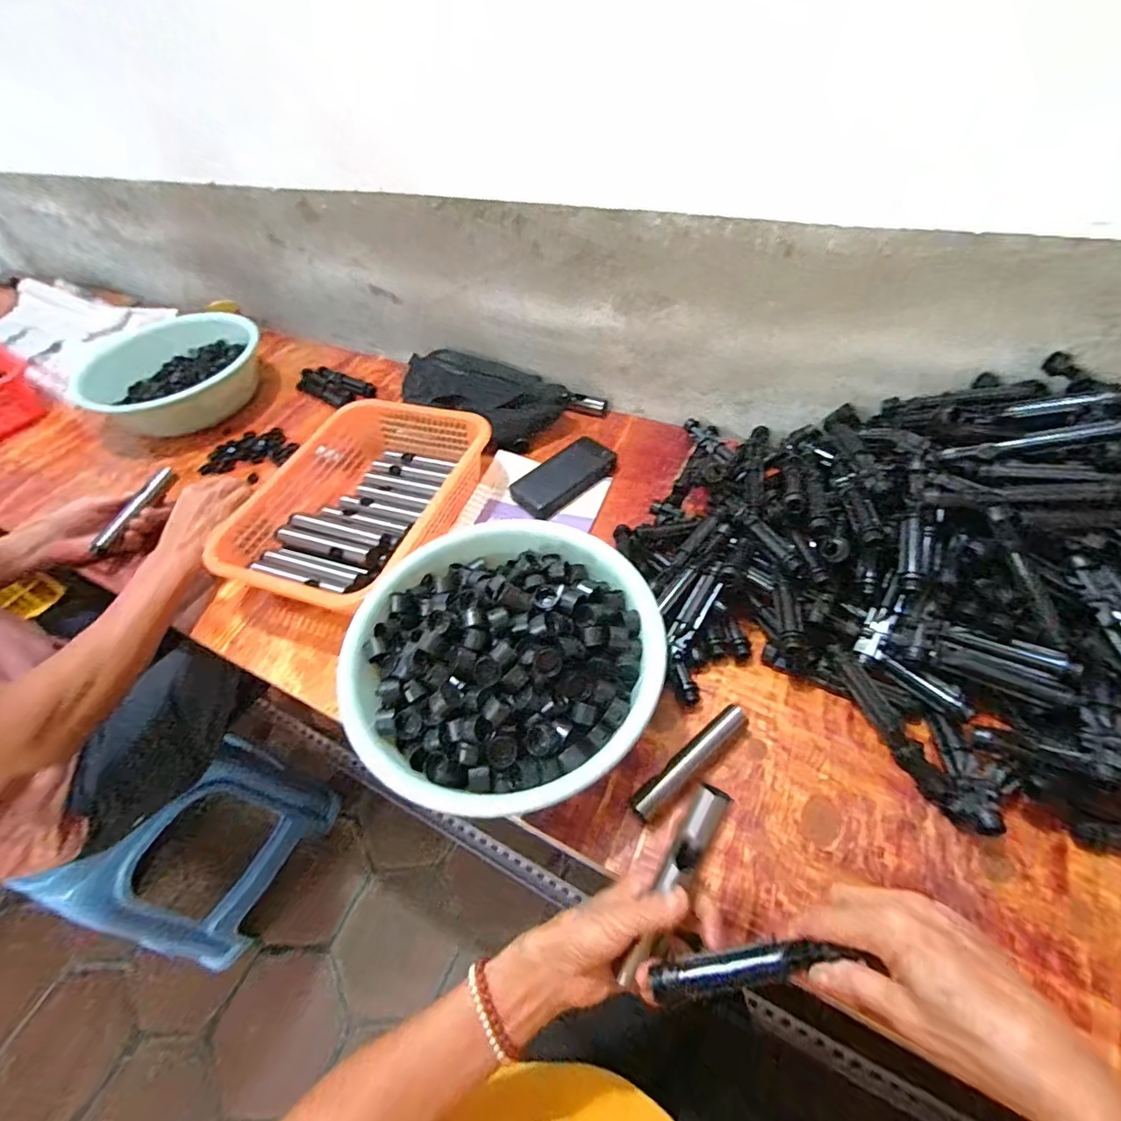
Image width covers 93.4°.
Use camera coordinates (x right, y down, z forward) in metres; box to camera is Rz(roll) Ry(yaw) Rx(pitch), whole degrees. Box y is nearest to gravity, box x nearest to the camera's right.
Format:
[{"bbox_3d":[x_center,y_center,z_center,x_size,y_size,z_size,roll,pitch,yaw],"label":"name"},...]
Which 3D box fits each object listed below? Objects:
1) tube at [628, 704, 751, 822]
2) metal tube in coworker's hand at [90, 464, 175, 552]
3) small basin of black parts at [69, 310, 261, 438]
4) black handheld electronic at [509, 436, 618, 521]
[{"bbox_3d":[0.123,0.189,0.501,0.139,0.026,0.023,-34,56,-19],"label":"tube"},{"bbox_3d":[-0.605,-0.077,0.755,0.020,0.018,0.141,15,65,18],"label":"metal tube in coworker's hand"},{"bbox_3d":[-0.719,-0.349,0.985,0.251,0.091,0.301,35,63,29],"label":"small basin of black parts"},{"bbox_3d":[0.008,-0.121,0.766,0.157,0.024,0.080,-39,57,-22],"label":"black handheld electronic"}]

